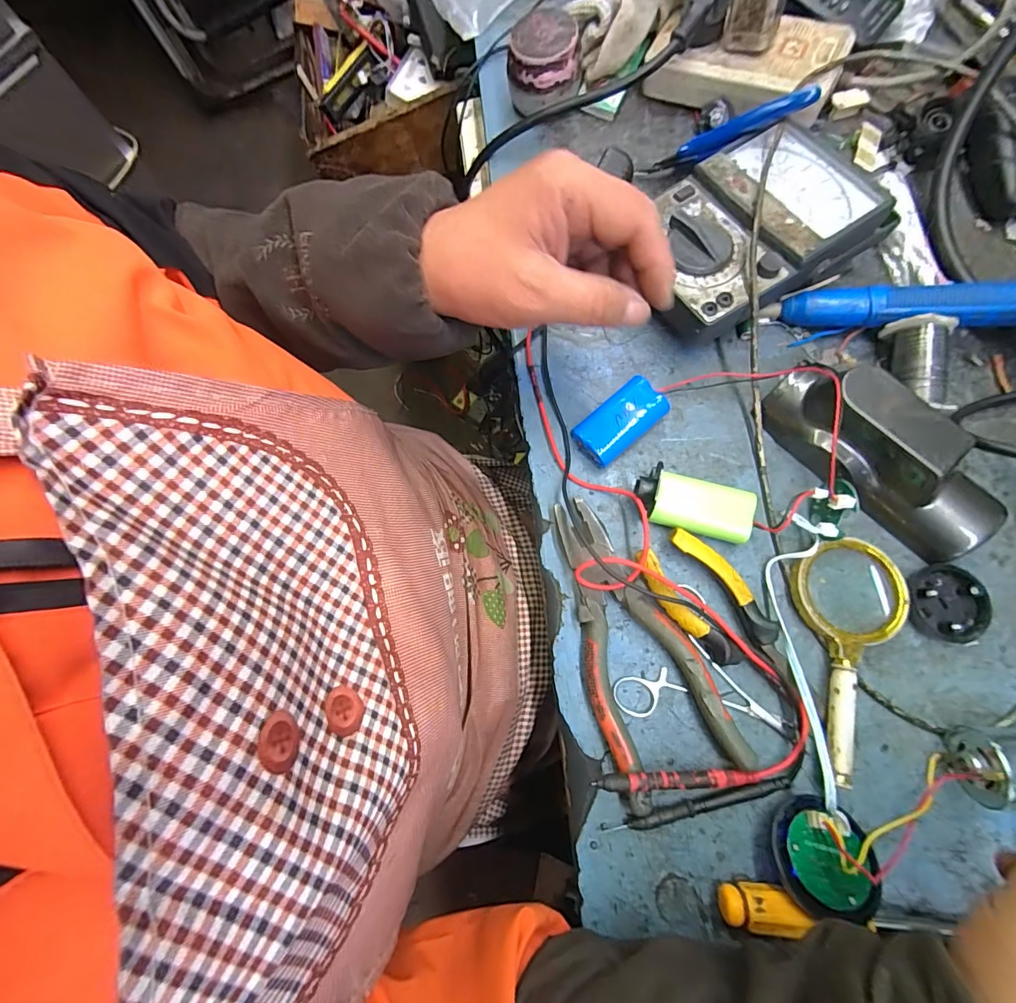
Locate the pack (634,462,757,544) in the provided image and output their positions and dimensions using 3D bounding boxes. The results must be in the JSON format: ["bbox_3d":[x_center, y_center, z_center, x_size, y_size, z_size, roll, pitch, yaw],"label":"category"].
[{"bbox_3d":[0.125,0.003,0.315,0.077,0.025,0.035,16,77,3],"label":"pack"}]

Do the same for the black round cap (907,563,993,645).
[{"bbox_3d":[0.284,0.065,0.293,0.038,0.013,0.048,3,76,0],"label":"black round cap"}]

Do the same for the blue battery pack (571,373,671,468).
[{"bbox_3d":[0.082,-0.058,0.335,0.067,0.022,0.036,-40,80,-10],"label":"blue battery pack"}]

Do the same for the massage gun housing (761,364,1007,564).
[{"bbox_3d":[0.246,-0.031,0.297,0.048,0.058,0.152,-44,81,-10],"label":"massage gun housing"}]

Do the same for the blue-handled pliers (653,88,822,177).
[{"bbox_3d":[0.169,-0.279,0.350,0.112,0.021,0.012,-1,72,42],"label":"blue-handled pliers"}]

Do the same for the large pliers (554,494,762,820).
[{"bbox_3d":[0.079,0.086,0.296,0.076,0.029,0.185,-19,77,-5],"label":"large pliers"}]

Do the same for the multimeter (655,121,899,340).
[{"bbox_3d":[0.184,-0.205,0.342,0.175,0.049,0.114,-31,79,-8],"label":"multimeter"}]

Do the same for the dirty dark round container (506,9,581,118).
[{"bbox_3d":[0.032,-0.370,0.388,0.061,0.049,0.057,2,76,-1],"label":"dirty dark round container"}]

